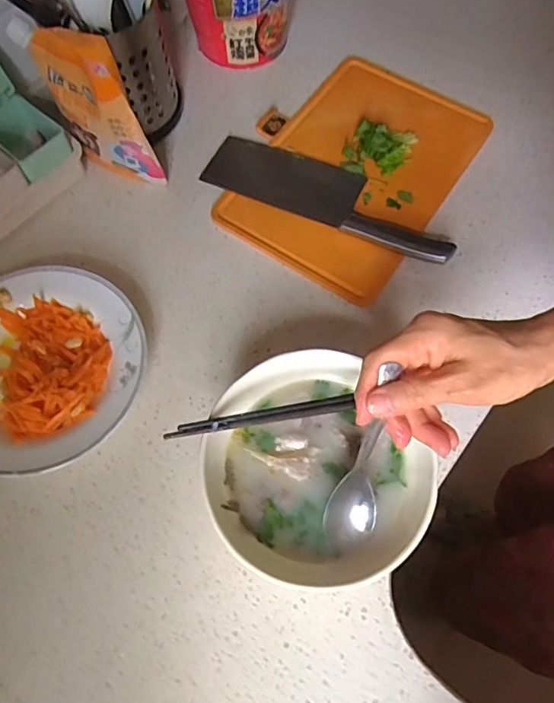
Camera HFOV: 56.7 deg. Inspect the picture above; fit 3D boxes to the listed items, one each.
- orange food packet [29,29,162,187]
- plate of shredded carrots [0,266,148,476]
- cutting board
[{"bbox_3d":[-0.176,-0.237,0.504,0.105,0.158,0.028,35,73,13],"label":"orange food packet"},{"bbox_3d":[-0.218,0.015,0.476,0.185,0.031,0.189,0,68,0],"label":"plate of shredded carrots"},{"bbox_3d":[0.082,-0.213,0.575,0.219,0.019,0.296,33,72,13],"label":"cutting board"}]

